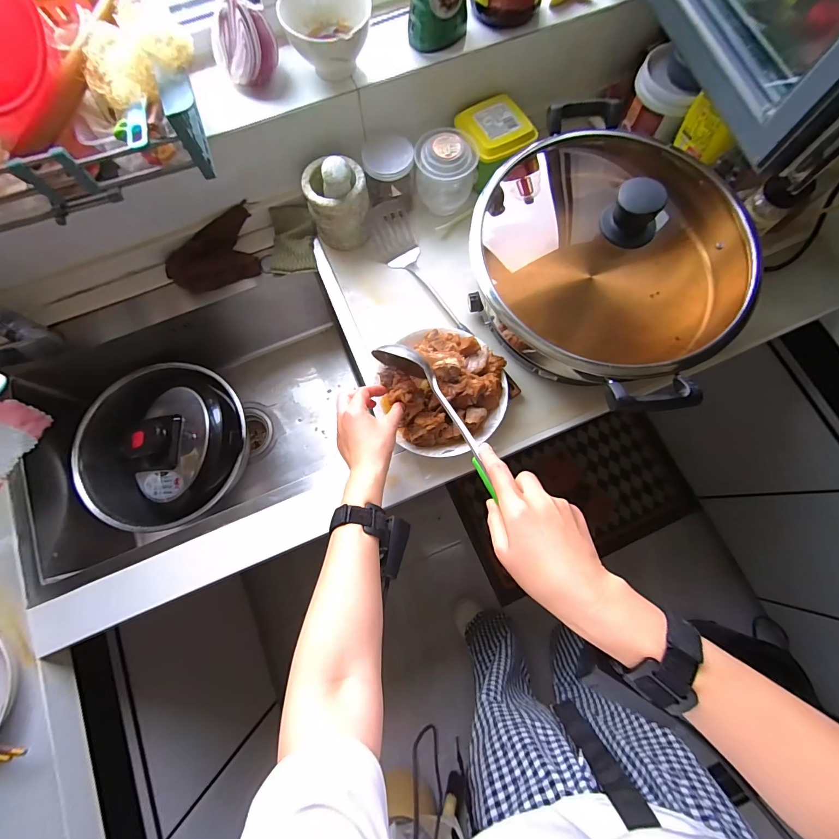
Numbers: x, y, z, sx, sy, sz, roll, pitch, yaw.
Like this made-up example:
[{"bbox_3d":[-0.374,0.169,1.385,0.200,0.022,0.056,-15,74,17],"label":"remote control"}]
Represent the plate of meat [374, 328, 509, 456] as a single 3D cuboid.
[{"bbox_3d":[0.038,-0.044,0.546,0.181,0.070,0.191,0,79,0],"label":"plate of meat"}]

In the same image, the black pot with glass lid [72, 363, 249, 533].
[{"bbox_3d":[-0.483,0.042,0.708,0.318,0.118,0.292,0,79,0],"label":"black pot with glass lid"}]

